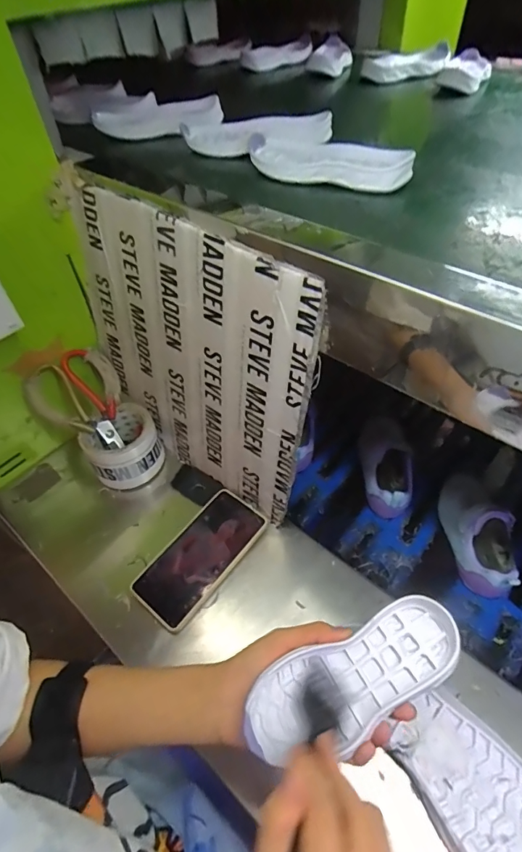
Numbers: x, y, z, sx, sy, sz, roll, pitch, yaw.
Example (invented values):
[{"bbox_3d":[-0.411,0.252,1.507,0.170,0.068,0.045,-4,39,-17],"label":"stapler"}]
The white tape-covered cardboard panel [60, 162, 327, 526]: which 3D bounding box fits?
[{"bbox_3d":[-0.086,-0.075,0.492,0.331,0.320,0.054,35,56,29],"label":"white tape-covered cardboard panel"}]

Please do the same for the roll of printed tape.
[{"bbox_3d":[-0.188,0.029,0.585,0.096,0.068,0.089,0,47,0],"label":"roll of printed tape"}]

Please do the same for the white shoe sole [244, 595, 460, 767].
[{"bbox_3d":[0.069,0.185,0.311,0.162,0.023,0.062,-23,50,-7],"label":"white shoe sole"}]

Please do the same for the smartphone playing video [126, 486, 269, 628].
[{"bbox_3d":[-0.070,0.153,0.506,0.079,0.011,0.165,33,62,24],"label":"smartphone playing video"}]

